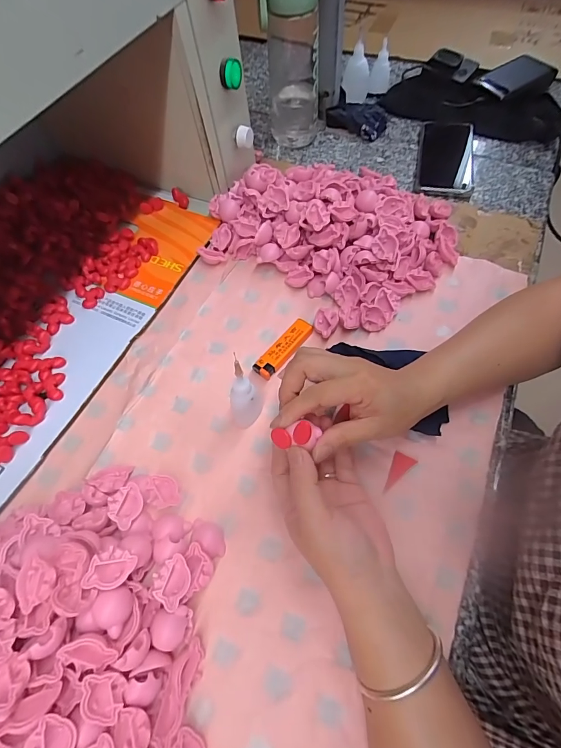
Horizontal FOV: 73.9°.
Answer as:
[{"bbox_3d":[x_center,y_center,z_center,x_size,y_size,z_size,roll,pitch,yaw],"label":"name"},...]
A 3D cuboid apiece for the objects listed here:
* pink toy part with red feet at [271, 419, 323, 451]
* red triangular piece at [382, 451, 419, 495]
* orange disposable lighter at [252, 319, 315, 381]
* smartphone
[{"bbox_3d":[0.012,0.045,0.281,0.037,0.011,0.018,-7,63,5],"label":"pink toy part with red feet"},{"bbox_3d":[0.111,0.093,0.345,0.019,0.006,0.039,20,65,12],"label":"red triangular piece"},{"bbox_3d":[0.004,-0.028,0.414,0.025,0.014,0.080,38,70,19],"label":"orange disposable lighter"},{"bbox_3d":[0.252,-0.329,0.564,0.082,0.011,0.164,11,64,8],"label":"smartphone"}]

